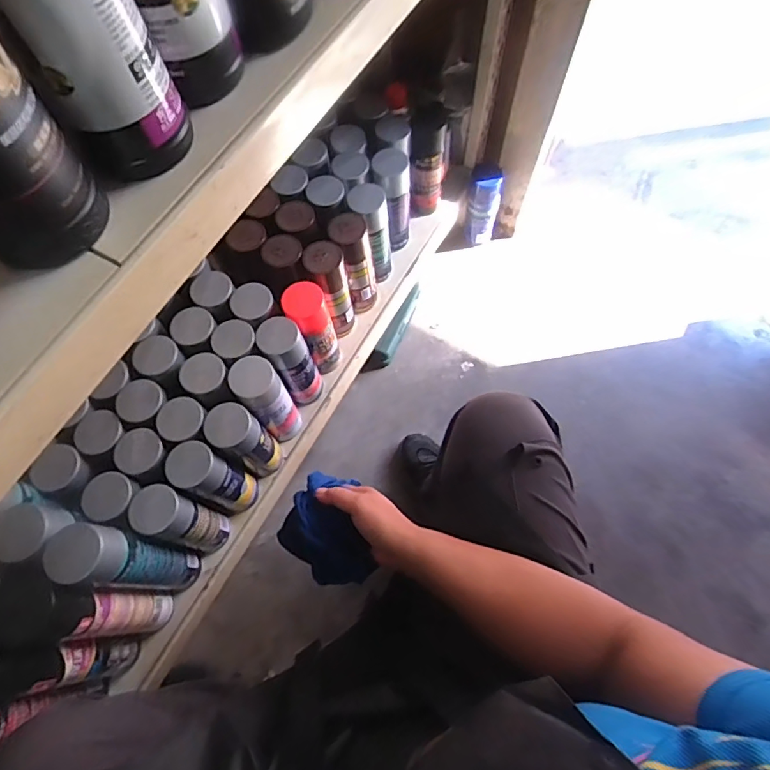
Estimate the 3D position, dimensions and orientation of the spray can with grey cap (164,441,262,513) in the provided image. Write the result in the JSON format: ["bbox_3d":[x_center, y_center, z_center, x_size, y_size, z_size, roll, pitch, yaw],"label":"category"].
[{"bbox_3d":[-0.246,0.138,0.725,0.072,0.184,0.062,29,72,13],"label":"spray can with grey cap"}]

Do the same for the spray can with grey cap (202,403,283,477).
[{"bbox_3d":[-0.203,0.085,0.741,0.061,0.185,0.060,-1,68,1],"label":"spray can with grey cap"}]

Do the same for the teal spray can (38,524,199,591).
[{"bbox_3d":[-0.323,0.229,0.645,0.067,0.262,0.062,-1,68,1],"label":"teal spray can"}]

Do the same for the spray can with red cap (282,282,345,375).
[{"bbox_3d":[-0.113,-0.087,0.807,0.067,0.202,0.065,-18,69,-6],"label":"spray can with red cap"}]

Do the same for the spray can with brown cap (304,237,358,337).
[{"bbox_3d":[-0.089,-0.155,0.839,0.062,0.197,0.067,-18,69,-6],"label":"spray can with brown cap"}]

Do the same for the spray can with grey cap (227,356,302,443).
[{"bbox_3d":[-0.174,0.025,0.756,0.060,0.189,0.063,-1,68,1],"label":"spray can with grey cap"}]

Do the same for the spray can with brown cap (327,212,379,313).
[{"bbox_3d":[-0.050,-0.203,0.849,0.064,0.187,0.065,-1,68,1],"label":"spray can with brown cap"}]

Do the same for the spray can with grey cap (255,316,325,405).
[{"bbox_3d":[-0.145,-0.035,0.789,0.065,0.188,0.068,-33,71,-11],"label":"spray can with grey cap"}]

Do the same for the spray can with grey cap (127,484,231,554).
[{"bbox_3d":[-0.281,0.192,0.701,0.066,0.188,0.061,-1,68,1],"label":"spray can with grey cap"}]

